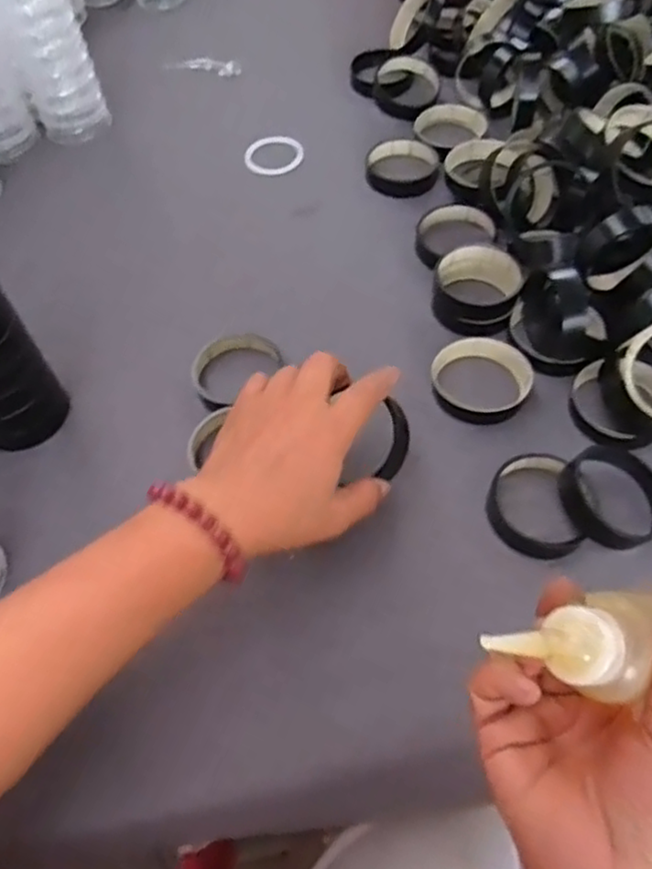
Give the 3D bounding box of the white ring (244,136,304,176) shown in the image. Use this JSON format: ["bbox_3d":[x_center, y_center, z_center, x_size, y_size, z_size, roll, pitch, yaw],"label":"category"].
[{"bbox_3d":[-0.052,-0.281,0.679,0.063,0.005,0.063,-1,58,2],"label":"white ring"}]

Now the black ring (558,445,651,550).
[{"bbox_3d":[0.185,0.040,0.429,0.067,0.020,0.067,3,67,-8],"label":"black ring"}]

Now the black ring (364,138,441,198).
[{"bbox_3d":[0.074,-0.258,0.648,0.070,0.014,0.069,-1,58,2],"label":"black ring"}]

